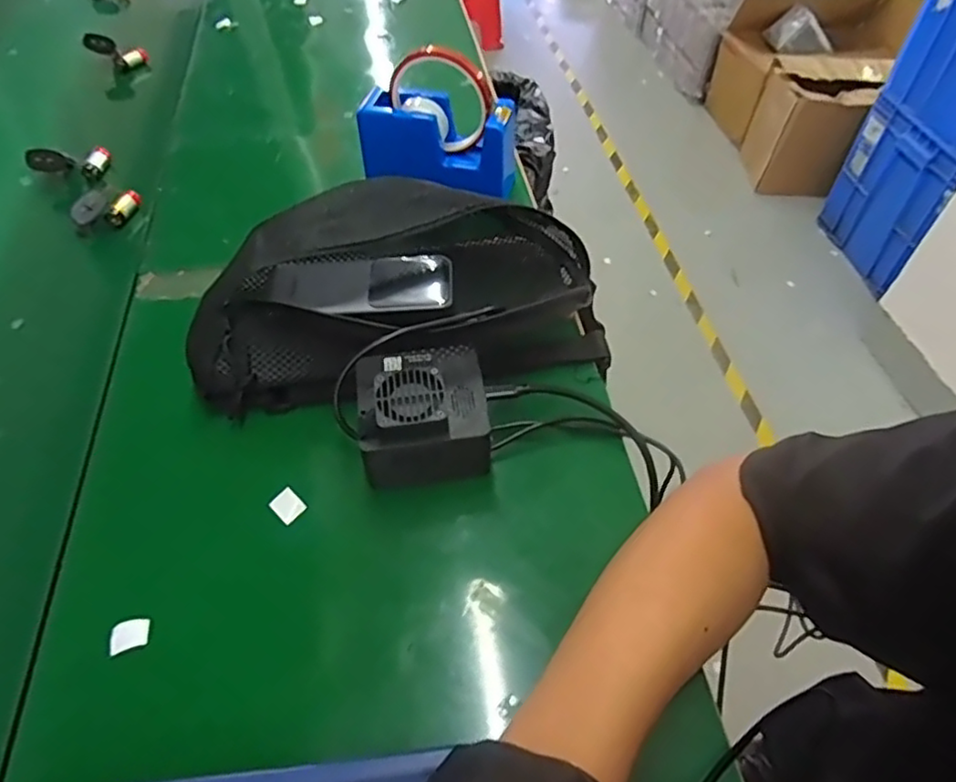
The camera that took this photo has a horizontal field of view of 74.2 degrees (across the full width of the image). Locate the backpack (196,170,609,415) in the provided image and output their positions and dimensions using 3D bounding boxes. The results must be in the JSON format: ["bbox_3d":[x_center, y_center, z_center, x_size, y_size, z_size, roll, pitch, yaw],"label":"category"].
[{"bbox_3d":[-0.055,-0.068,0.470,0.284,0.114,0.175,-7,51,-7],"label":"backpack"}]

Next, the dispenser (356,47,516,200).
[{"bbox_3d":[-0.032,-0.231,0.545,0.133,0.099,0.054,9,51,6],"label":"dispenser"}]

